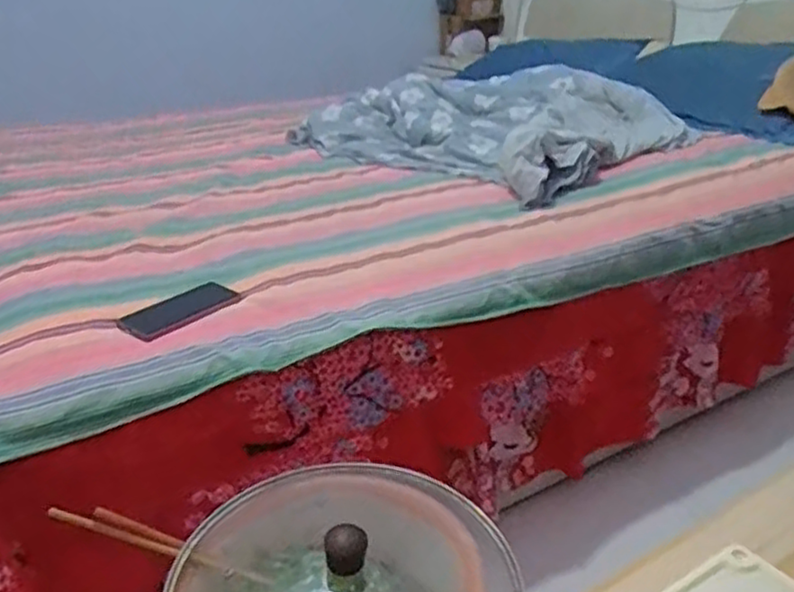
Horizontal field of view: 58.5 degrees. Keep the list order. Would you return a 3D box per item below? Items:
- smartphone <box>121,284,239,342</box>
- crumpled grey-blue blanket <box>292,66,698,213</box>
[{"bbox_3d":[-0.312,0.021,1.016,0.069,0.010,0.162,36,45,29],"label":"smartphone"},{"bbox_3d":[0.240,-0.460,1.810,0.758,0.126,0.824,-24,33,-36],"label":"crumpled grey-blue blanket"}]

